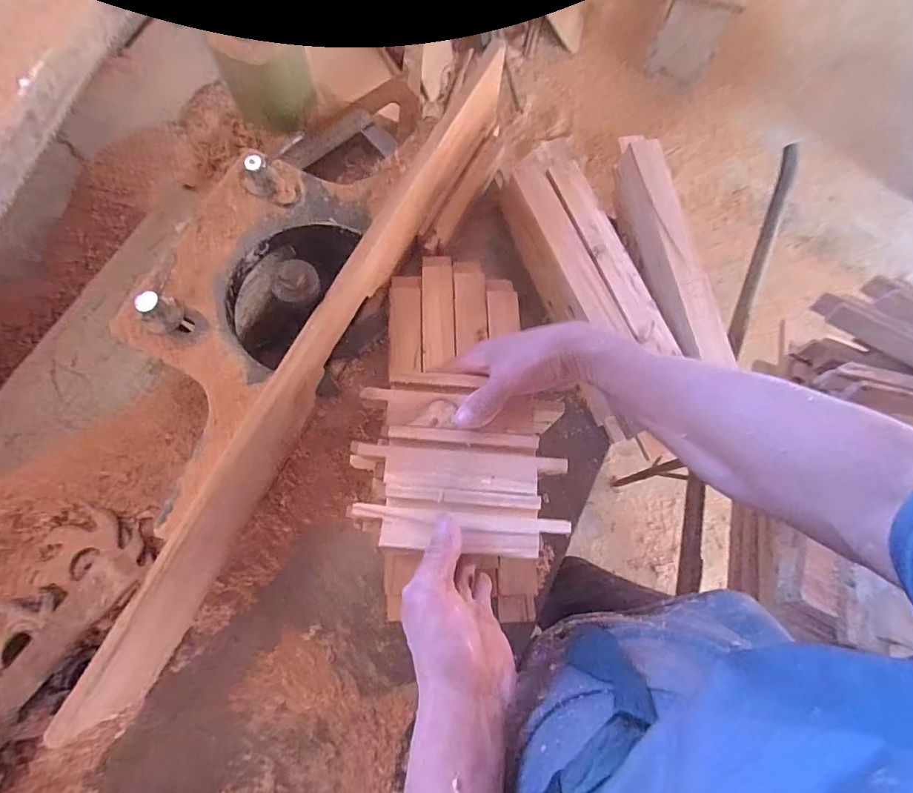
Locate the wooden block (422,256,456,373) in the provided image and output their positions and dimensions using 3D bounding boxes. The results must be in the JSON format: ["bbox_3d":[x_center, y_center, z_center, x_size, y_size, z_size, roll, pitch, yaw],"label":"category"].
[{"bbox_3d":[-0.022,-0.104,0.570,0.038,0.017,0.155,-1,75,-2],"label":"wooden block"}]

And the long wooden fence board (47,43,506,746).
[{"bbox_3d":[-0.133,-0.067,0.523,0.033,0.122,0.832,28,74,5],"label":"long wooden fence board"}]

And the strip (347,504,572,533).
[{"bbox_3d":[0.003,0.102,0.391,0.181,0.008,0.012,5,75,-2],"label":"strip"}]

